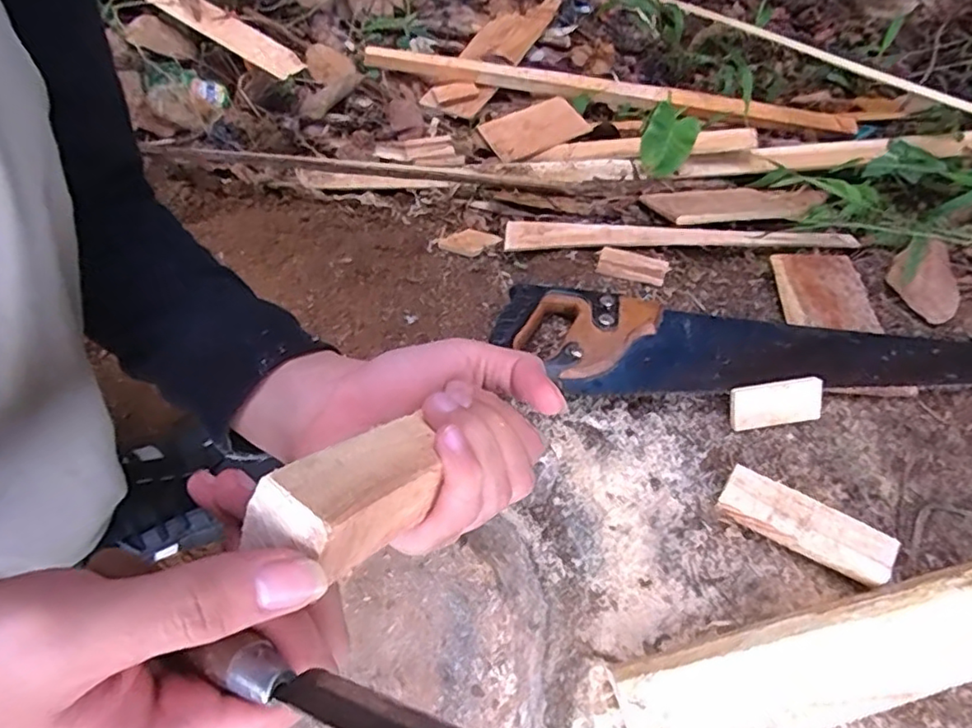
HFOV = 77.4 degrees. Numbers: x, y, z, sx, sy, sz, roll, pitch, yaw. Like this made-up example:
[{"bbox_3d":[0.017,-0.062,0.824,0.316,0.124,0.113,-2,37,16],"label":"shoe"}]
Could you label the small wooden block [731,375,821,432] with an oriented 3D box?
[{"bbox_3d":[0.244,0.034,0.510,0.075,0.008,0.039,-7,103,0],"label":"small wooden block"}]

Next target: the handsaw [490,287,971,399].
[{"bbox_3d":[0.254,-0.001,0.540,0.487,0.033,0.115,10,60,3],"label":"handsaw"}]

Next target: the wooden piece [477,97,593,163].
[{"bbox_3d":[0.081,-0.371,0.966,0.158,0.011,0.119,-21,56,-10],"label":"wooden piece"}]

